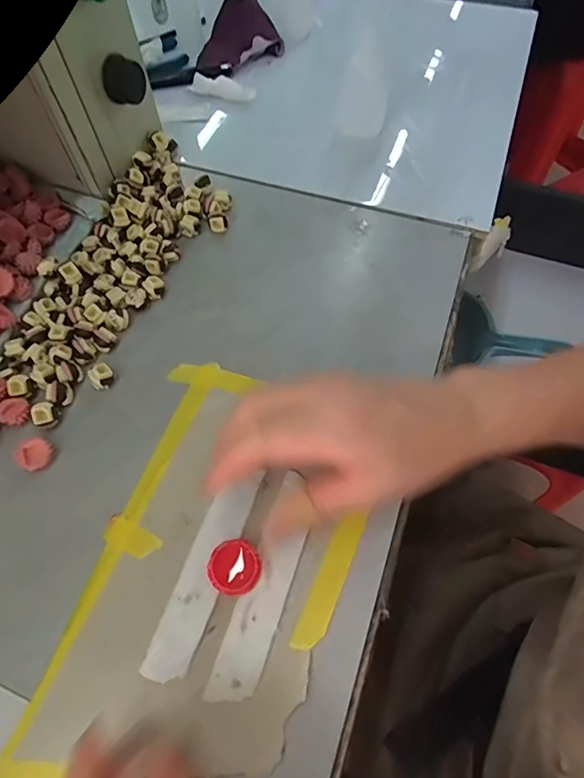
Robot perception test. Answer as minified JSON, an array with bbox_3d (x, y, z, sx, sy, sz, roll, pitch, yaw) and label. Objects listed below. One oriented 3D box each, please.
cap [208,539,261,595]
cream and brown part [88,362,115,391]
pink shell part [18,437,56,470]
[{"bbox_3d":[-0.032,0.098,0.243,0.029,0.008,0.028,1,63,-1],"label":"cap"},{"bbox_3d":[-0.129,-0.009,0.301,0.014,0.014,0.012,-30,68,-15],"label":"cream and brown part"},{"bbox_3d":[-0.160,0.042,0.278,0.018,0.012,0.019,1,63,-1],"label":"pink shell part"}]

